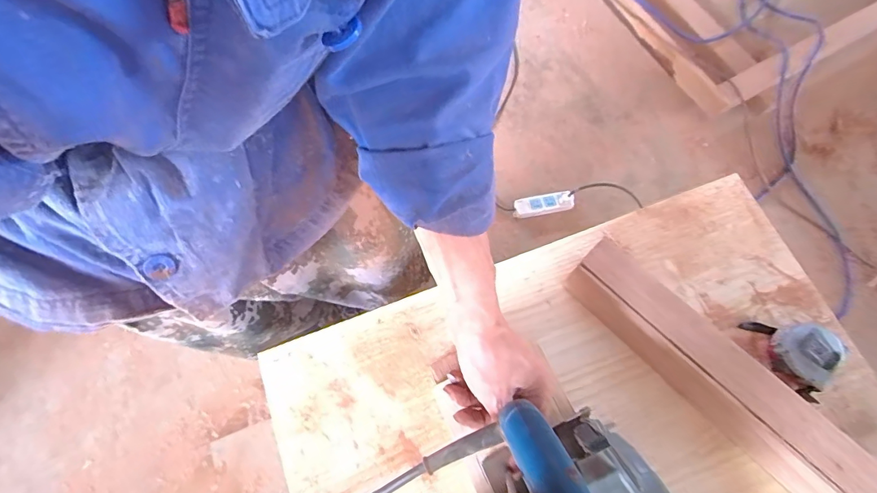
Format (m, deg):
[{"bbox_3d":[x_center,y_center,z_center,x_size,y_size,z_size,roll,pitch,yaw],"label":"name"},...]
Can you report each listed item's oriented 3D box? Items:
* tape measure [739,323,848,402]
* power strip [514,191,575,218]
[{"bbox_3d":[0.392,0.109,0.479,0.068,0.040,0.091,-28,71,-10],"label":"tape measure"},{"bbox_3d":[0.317,-0.127,1.326,0.178,0.026,0.058,-8,98,29],"label":"power strip"}]

